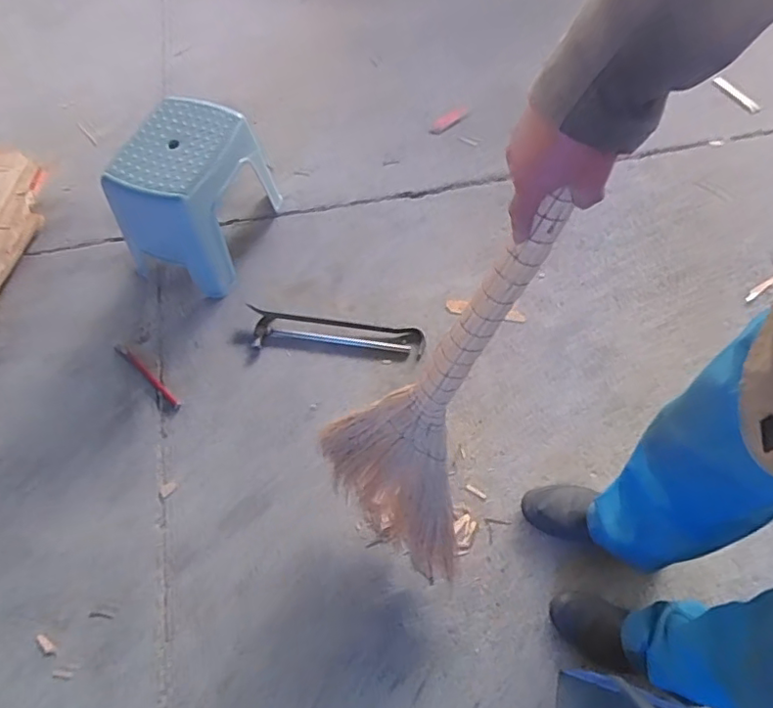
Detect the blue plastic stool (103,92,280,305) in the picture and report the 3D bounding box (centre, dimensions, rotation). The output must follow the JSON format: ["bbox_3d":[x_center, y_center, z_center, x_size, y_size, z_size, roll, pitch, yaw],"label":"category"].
[{"bbox_3d":[-0.451,-0.373,1.321,0.249,0.316,0.332,17,63,12],"label":"blue plastic stool"}]

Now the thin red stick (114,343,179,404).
[{"bbox_3d":[-0.544,0.048,1.288,0.212,0.017,0.019,36,69,21],"label":"thin red stick"}]

